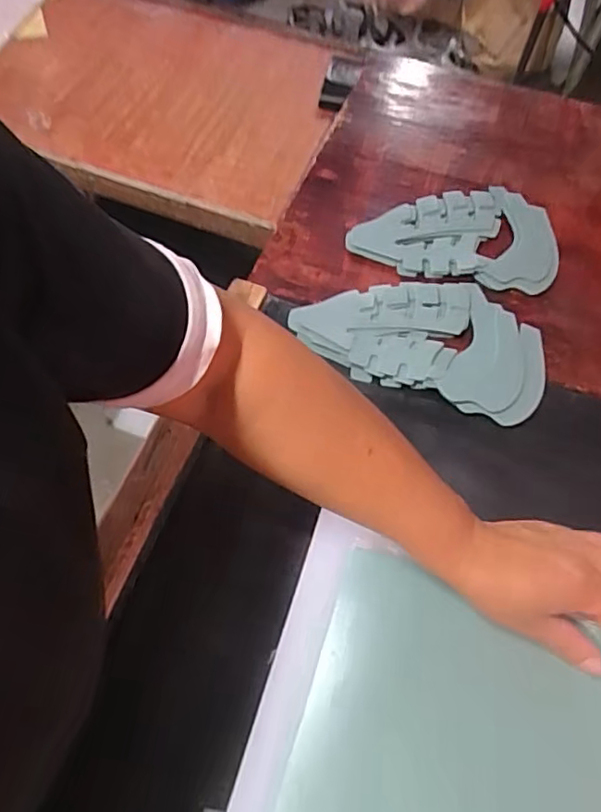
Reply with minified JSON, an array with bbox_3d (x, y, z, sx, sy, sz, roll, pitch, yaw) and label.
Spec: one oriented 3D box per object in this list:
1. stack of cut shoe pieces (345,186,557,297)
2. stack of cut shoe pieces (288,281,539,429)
[{"bbox_3d":[0.151,-0.172,0.592,0.196,0.011,0.122,5,62,-1],"label":"stack of cut shoe pieces"},{"bbox_3d":[0.108,-0.067,0.530,0.213,0.018,0.135,18,62,6],"label":"stack of cut shoe pieces"}]

